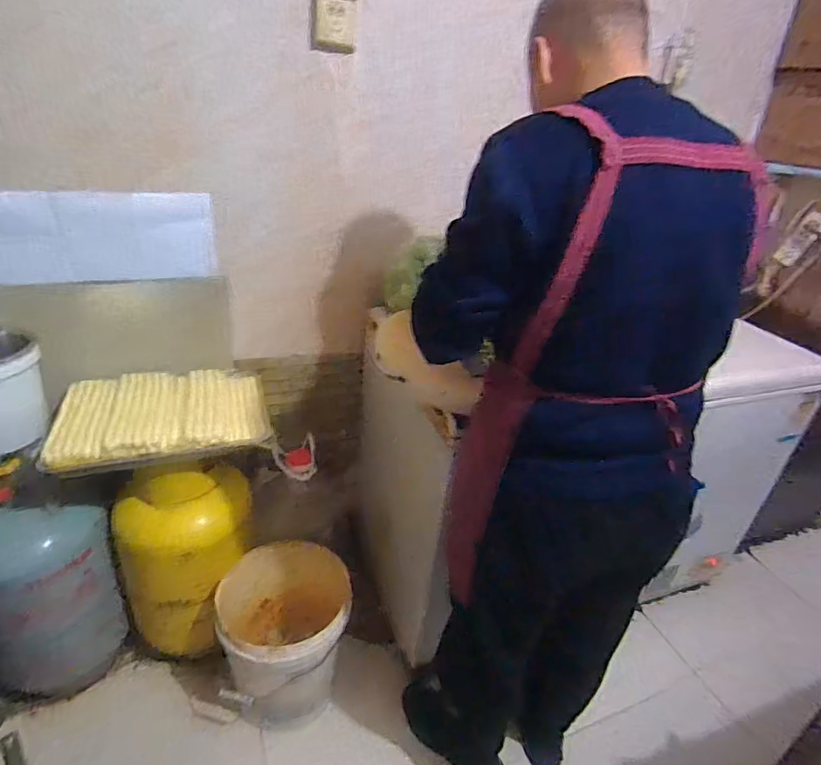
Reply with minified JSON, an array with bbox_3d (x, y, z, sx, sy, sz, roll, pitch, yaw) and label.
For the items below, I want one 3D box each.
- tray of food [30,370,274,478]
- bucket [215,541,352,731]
[{"bbox_3d":[-0.546,0.067,1.134,0.425,0.050,0.334,-5,31,-19],"label":"tray of food"},{"bbox_3d":[-0.318,0.624,1.290,0.299,0.343,0.365,-5,30,-19],"label":"bucket"}]

